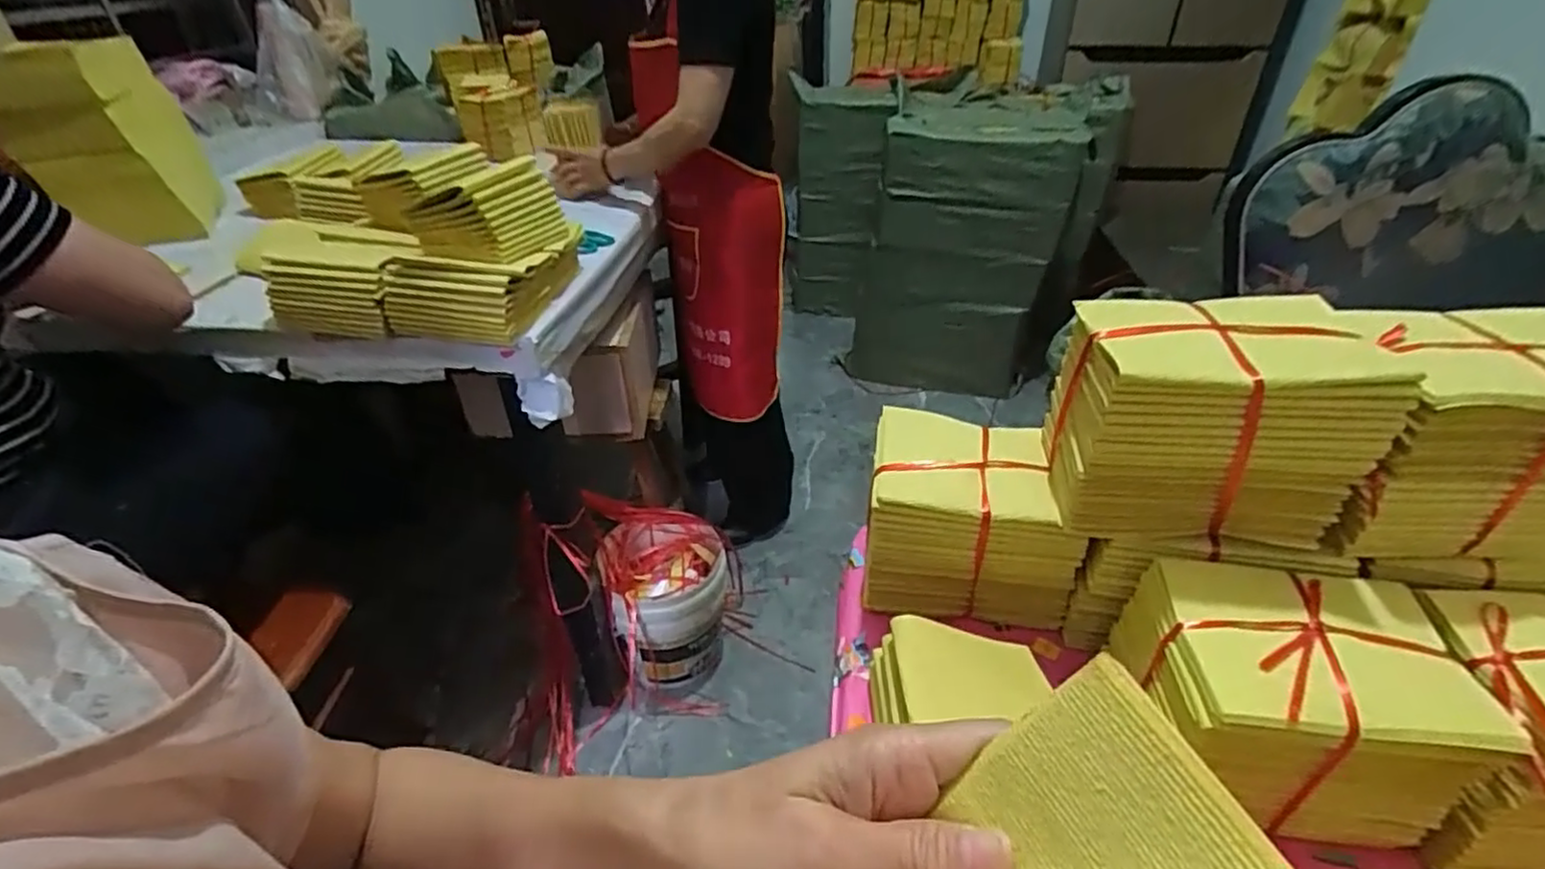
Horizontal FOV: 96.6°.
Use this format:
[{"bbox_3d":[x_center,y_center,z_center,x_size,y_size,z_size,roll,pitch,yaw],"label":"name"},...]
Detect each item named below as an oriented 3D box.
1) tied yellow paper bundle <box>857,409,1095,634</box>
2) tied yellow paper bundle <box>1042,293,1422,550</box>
[{"bbox_3d":[0.164,0.072,0.591,0.159,0.125,0.123,7,36,11],"label":"tied yellow paper bundle"},{"bbox_3d":[0.296,-0.009,0.481,0.169,0.136,0.109,5,36,8],"label":"tied yellow paper bundle"}]

